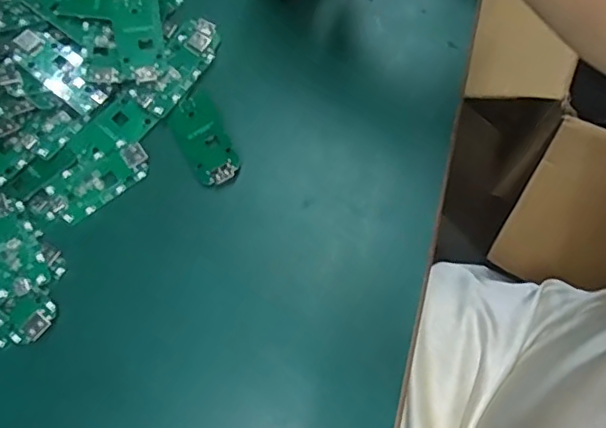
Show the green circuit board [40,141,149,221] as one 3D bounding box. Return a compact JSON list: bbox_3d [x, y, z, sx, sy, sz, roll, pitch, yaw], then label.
[{"bbox_3d":[-0.128,-0.022,0.361,0.065,0.004,0.033,-37,77,-12],"label":"green circuit board"}]

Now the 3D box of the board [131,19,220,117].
[{"bbox_3d":[-0.082,-0.099,0.383,0.032,0.006,0.075,34,74,9],"label":"board"}]

